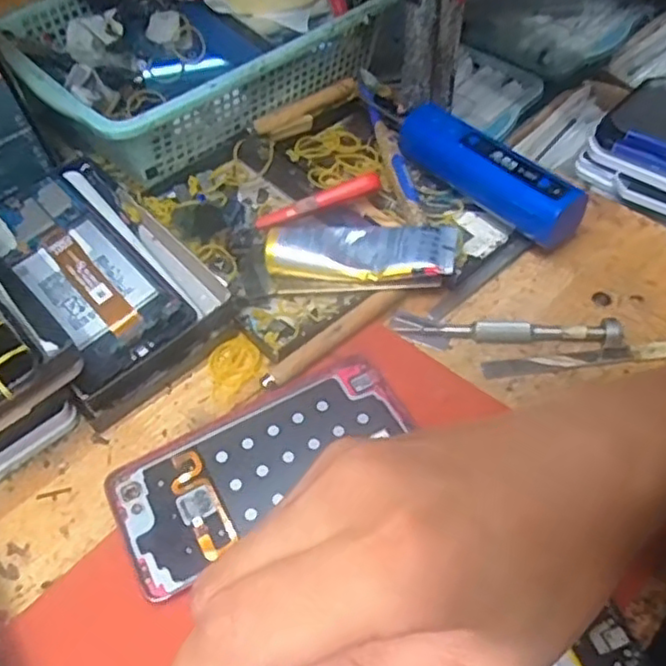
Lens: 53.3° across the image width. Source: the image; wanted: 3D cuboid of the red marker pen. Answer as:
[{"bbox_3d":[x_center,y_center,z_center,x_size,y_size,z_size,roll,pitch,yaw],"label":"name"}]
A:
[{"bbox_3d":[-0.009,-0.084,0.424,0.082,0.009,0.011,-19,58,4],"label":"red marker pen"}]

